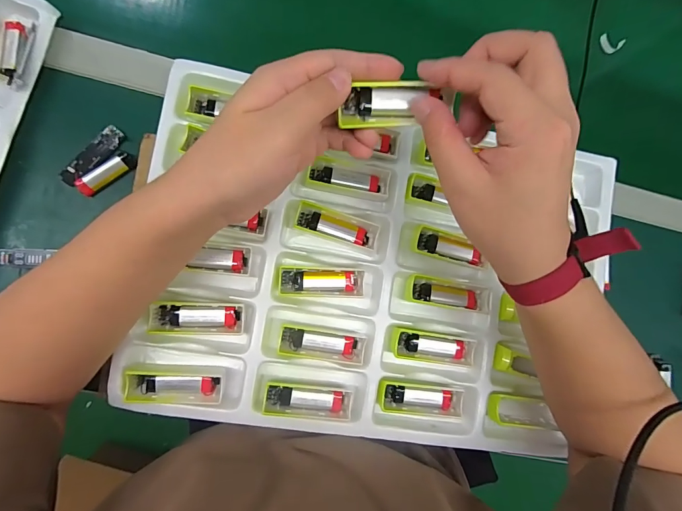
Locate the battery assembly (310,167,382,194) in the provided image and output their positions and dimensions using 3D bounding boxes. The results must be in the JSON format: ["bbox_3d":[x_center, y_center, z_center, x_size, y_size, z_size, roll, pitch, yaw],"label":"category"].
[{"bbox_3d":[0.005,-0.073,0.363,0.069,0.014,0.015,9,85,-9],"label":"battery assembly"}]

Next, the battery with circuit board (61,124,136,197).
[{"bbox_3d":[-0.228,-0.088,0.356,0.040,0.011,0.067,42,81,-5],"label":"battery with circuit board"}]

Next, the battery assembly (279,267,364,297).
[{"bbox_3d":[-0.017,0.025,0.348,0.078,0.018,0.025,3,86,-9],"label":"battery assembly"}]

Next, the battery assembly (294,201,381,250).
[{"bbox_3d":[-0.003,-0.027,0.355,0.079,0.018,0.025,18,84,-8],"label":"battery assembly"}]

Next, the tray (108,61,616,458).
[{"bbox_3d":[0.034,0.016,0.360,0.433,0.034,0.305,13,84,-8],"label":"tray"}]

